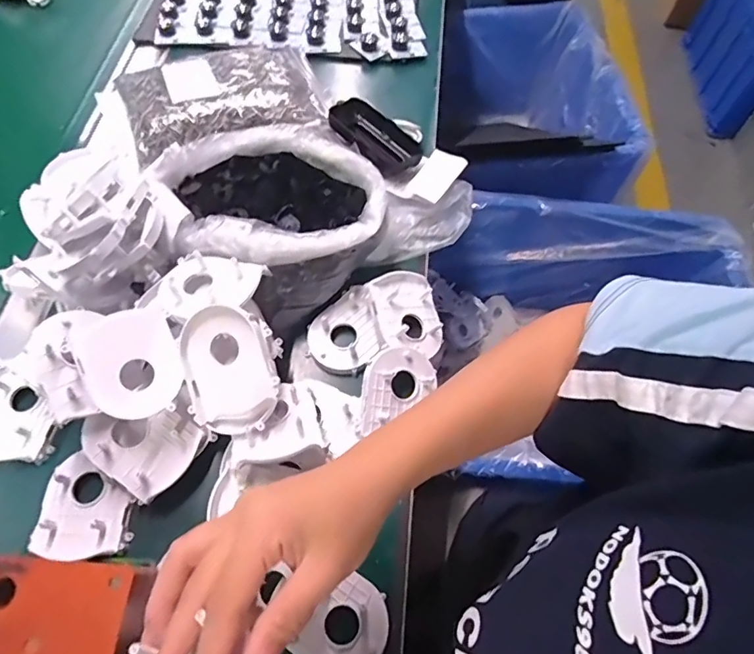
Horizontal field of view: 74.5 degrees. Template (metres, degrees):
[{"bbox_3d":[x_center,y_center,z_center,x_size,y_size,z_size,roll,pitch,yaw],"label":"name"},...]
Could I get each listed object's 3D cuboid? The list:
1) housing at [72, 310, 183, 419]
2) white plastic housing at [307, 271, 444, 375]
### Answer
[{"bbox_3d":[-0.183,0.026,0.369,0.066,0.014,0.085,-25,66,-14],"label":"housing"},{"bbox_3d":[-0.002,-0.007,0.448,0.120,0.031,0.080,-10,63,-6],"label":"white plastic housing"}]

